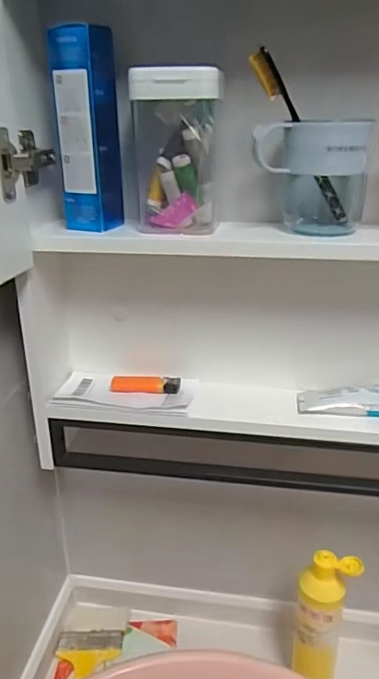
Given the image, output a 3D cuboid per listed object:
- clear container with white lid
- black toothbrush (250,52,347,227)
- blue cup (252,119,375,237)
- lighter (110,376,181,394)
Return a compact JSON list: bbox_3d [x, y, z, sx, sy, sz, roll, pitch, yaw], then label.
[{"bbox_3d":[-0.011,-0.185,0.526,0.084,0.145,0.089,0,23,1],"label":"clear container with white lid"},{"bbox_3d":[0.107,-0.181,0.491,0.017,0.185,0.010,-43,34,-5],"label":"black toothbrush"},{"bbox_3d":[0.117,-0.153,0.504,0.103,0.104,0.072,6,24,14],"label":"blue cup"},{"bbox_3d":[-0.053,0.052,0.626,0.082,0.013,0.031,0,23,2],"label":"lighter"}]

